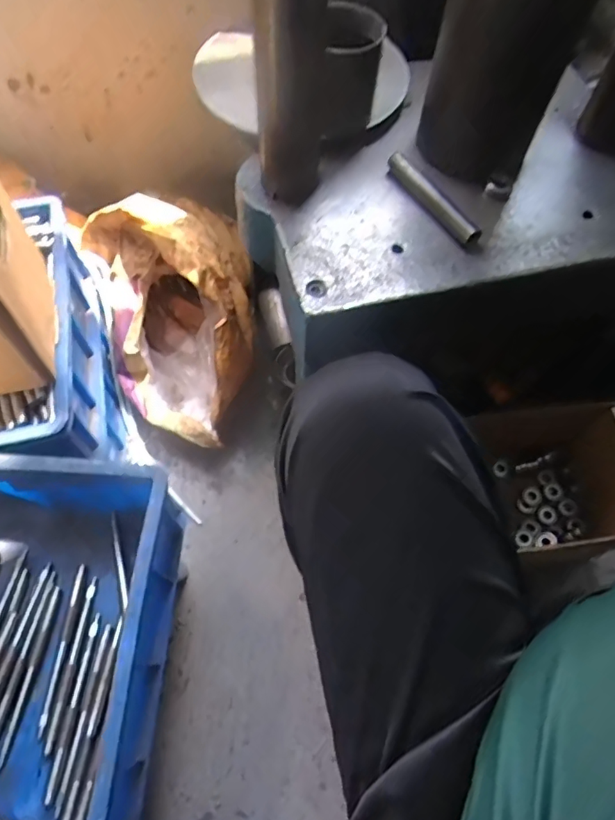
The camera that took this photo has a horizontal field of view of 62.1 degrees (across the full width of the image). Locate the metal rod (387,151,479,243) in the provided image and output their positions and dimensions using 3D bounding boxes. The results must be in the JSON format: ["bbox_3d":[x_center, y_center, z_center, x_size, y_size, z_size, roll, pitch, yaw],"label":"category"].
[{"bbox_3d":[0.137,-0.234,0.559,0.018,0.016,0.143,-28,67,-15],"label":"metal rod"}]

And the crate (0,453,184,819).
[{"bbox_3d":[-0.323,0.268,0.554,0.305,0.146,0.405,3,62,-1],"label":"crate"}]

